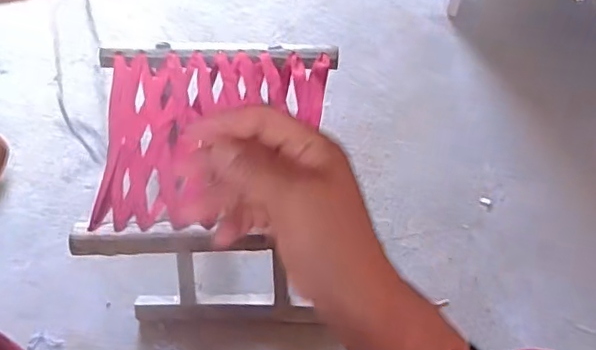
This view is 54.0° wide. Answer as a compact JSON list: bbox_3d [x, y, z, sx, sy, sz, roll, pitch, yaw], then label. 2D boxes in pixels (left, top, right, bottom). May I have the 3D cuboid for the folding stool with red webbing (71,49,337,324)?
[{"bbox_3d":[-0.091,0.025,0.766,0.272,0.296,0.247,-4,62,1],"label":"folding stool with red webbing"}]

